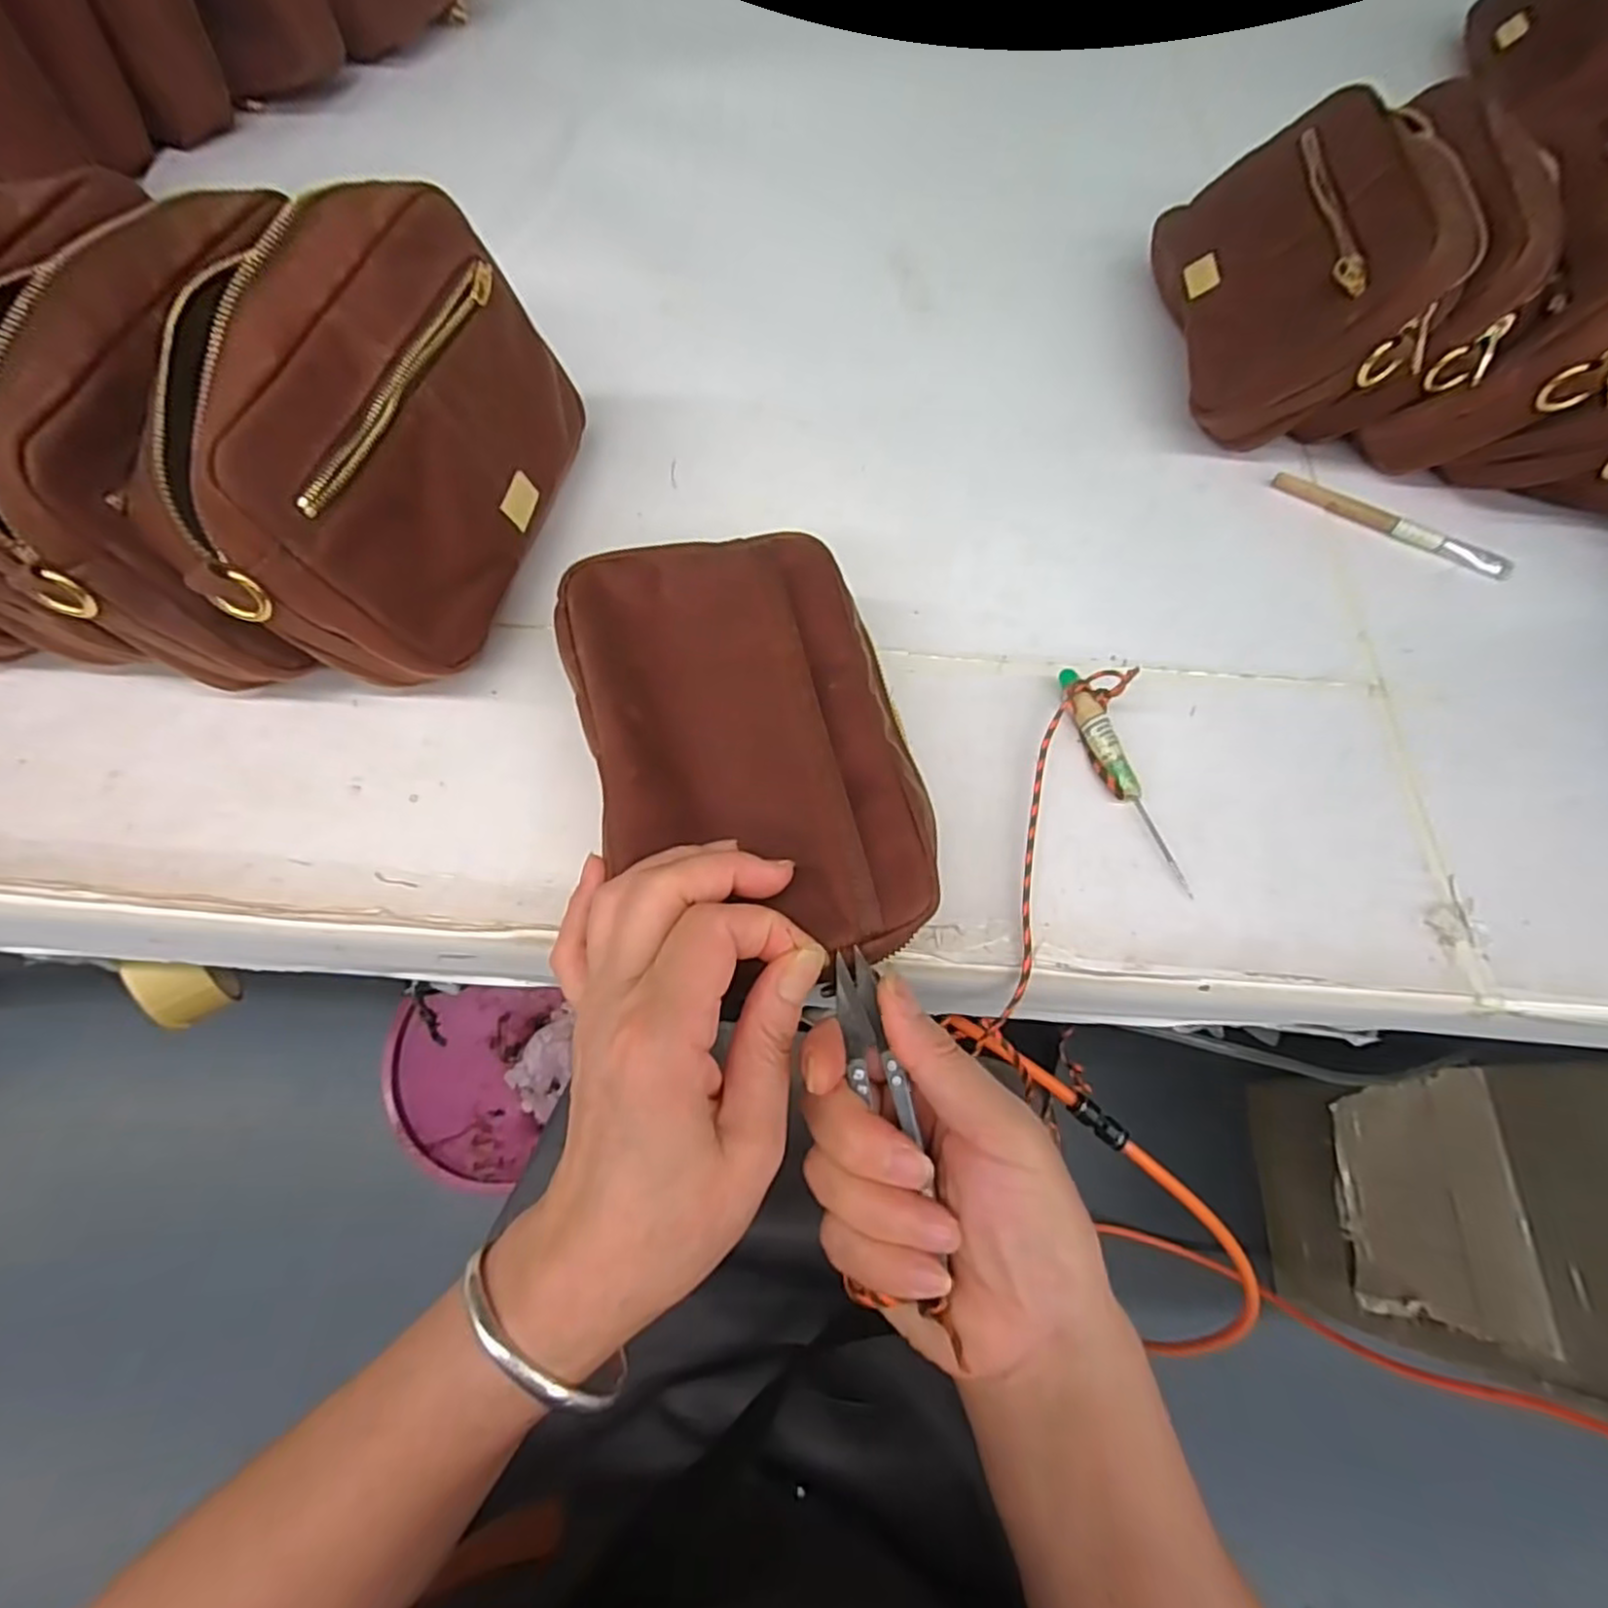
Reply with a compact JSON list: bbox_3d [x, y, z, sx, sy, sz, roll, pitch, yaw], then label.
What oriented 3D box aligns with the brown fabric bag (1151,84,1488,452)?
[{"bbox_3d":[0.279,-0.303,0.407,0.134,0.057,0.204,-22,53,38],"label":"brown fabric bag"}]

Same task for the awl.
[{"bbox_3d":[0.144,-0.013,0.331,0.015,0.015,0.114,-15,66,-9],"label":"awl"}]

